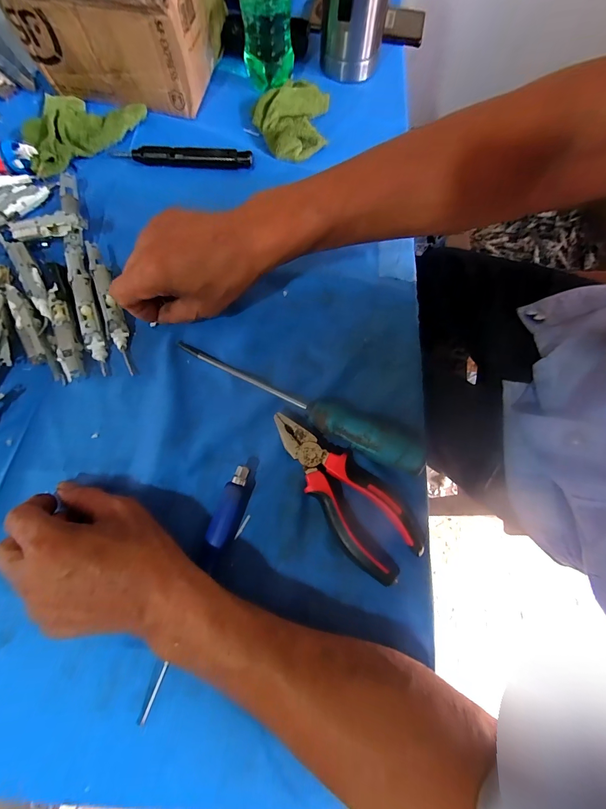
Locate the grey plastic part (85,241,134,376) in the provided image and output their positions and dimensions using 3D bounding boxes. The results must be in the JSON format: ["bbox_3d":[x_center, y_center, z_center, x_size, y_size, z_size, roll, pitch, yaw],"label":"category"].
[{"bbox_3d":[-0.188,-0.098,0.333,0.016,0.017,0.145,-21,75,-8],"label":"grey plastic part"}]

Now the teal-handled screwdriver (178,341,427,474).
[{"bbox_3d":[-0.009,0.000,0.300,0.237,0.028,0.037,22,74,5],"label":"teal-handled screwdriver"}]

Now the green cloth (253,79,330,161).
[{"bbox_3d":[-0.014,-0.354,0.418,0.090,0.025,0.119,0,73,-2],"label":"green cloth"}]

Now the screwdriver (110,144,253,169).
[{"bbox_3d":[-0.141,-0.292,0.397,0.159,0.013,0.021,3,73,-1],"label":"screwdriver"}]

